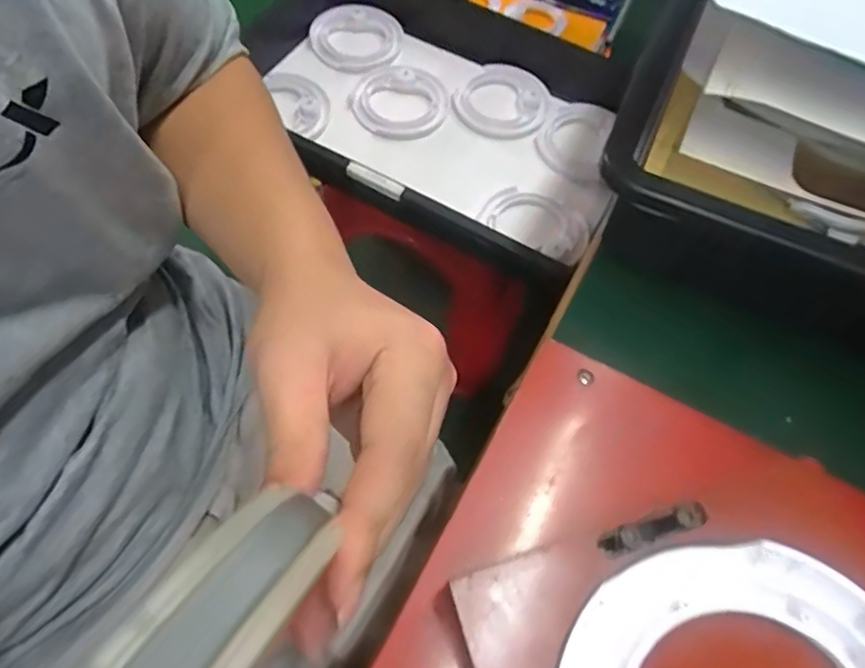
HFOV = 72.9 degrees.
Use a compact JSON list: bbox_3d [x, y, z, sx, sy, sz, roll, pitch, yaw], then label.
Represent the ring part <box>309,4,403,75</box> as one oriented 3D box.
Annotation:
[{"bbox_3d":[-0.110,-0.435,0.866,0.134,0.027,0.121,-18,64,-13],"label":"ring part"}]

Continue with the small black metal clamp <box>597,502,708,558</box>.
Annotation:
[{"bbox_3d":[0.084,0.075,0.224,0.043,0.007,0.009,-16,64,-12],"label":"small black metal clamp"}]

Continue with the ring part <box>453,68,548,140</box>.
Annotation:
[{"bbox_3d":[0.102,-0.329,0.828,0.119,0.017,0.135,28,63,11],"label":"ring part"}]

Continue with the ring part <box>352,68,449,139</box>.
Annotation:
[{"bbox_3d":[-0.046,-0.322,0.815,0.125,0.016,0.124,2,61,-3],"label":"ring part"}]

